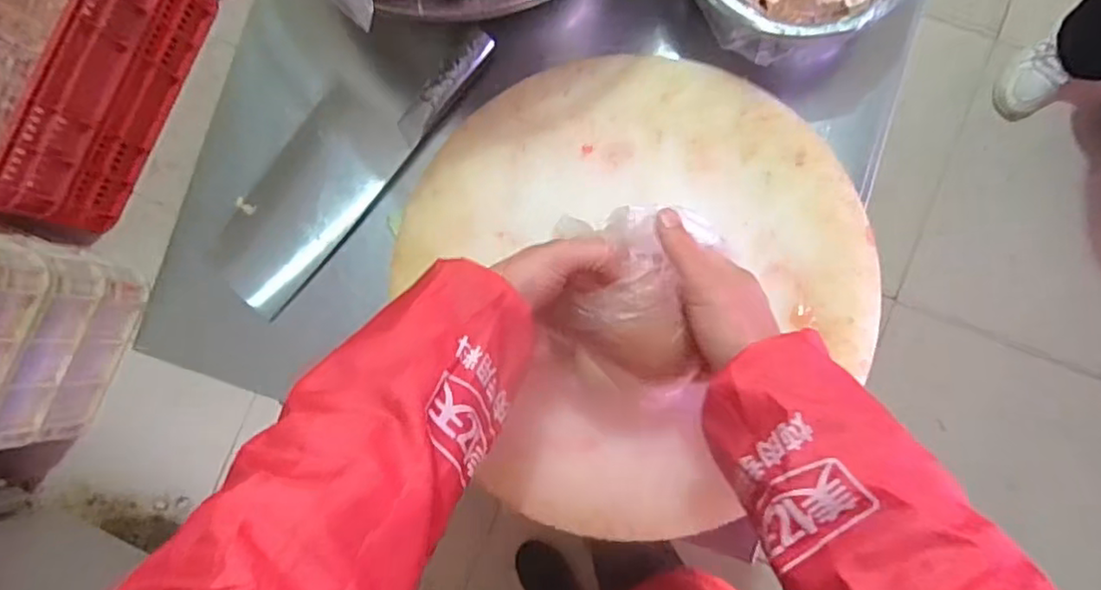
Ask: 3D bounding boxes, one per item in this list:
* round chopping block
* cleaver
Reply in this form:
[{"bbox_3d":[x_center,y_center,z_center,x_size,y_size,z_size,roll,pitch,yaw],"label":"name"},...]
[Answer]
[{"bbox_3d":[0.070,-0.007,0.541,0.385,0.029,0.393,0,85,5],"label":"round chopping block"},{"bbox_3d":[-0.194,-0.128,0.600,0.096,0.034,0.315,41,90,7],"label":"cleaver"}]

